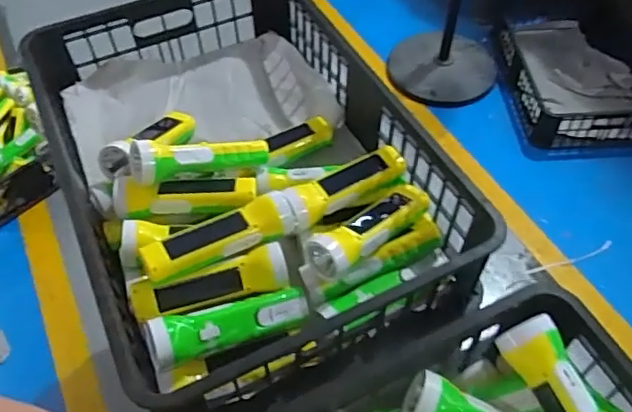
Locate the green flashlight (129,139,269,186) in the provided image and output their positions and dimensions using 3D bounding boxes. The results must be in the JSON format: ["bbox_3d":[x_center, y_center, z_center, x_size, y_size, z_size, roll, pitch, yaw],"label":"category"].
[{"bbox_3d":[-0.138,-0.059,0.706,0.174,0.037,0.040,-7,50,-28],"label":"green flashlight"}]

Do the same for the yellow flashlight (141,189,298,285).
[{"bbox_3d":[-0.103,0.033,0.637,0.178,0.045,0.051,-24,56,-17],"label":"yellow flashlight"}]

